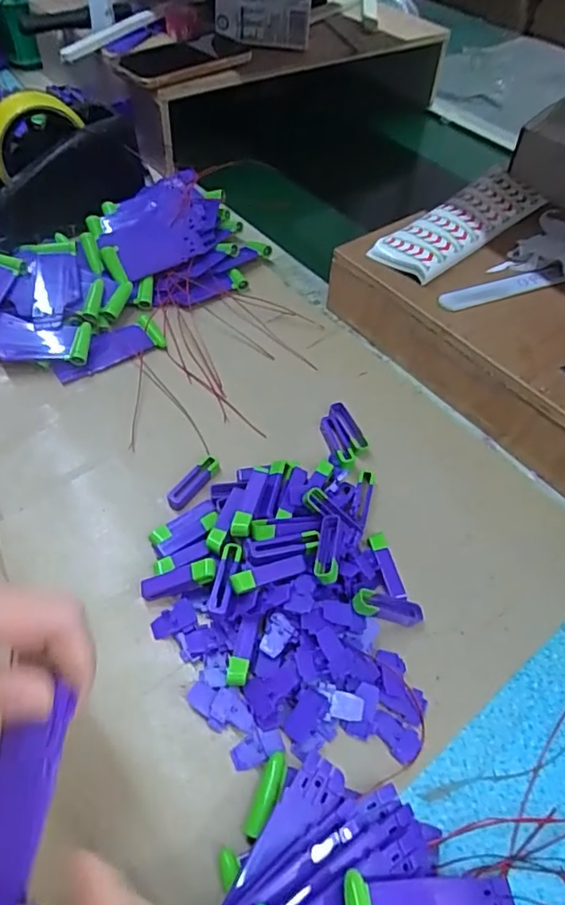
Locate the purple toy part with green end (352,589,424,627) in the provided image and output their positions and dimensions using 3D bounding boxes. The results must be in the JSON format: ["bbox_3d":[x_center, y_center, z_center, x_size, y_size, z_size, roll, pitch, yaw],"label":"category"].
[{"bbox_3d":[0.061,0.091,0.320,0.045,0.010,0.012,20,50,-22],"label":"purple toy part with green end"}]

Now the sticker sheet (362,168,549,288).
[{"bbox_3d":[0.158,-0.200,0.476,0.182,0.020,0.058,-34,63,-26],"label":"sticker sheet"}]

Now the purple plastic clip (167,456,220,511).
[{"bbox_3d":[-0.061,0.020,0.375,0.014,0.007,0.045,28,57,16],"label":"purple plastic clip"}]

